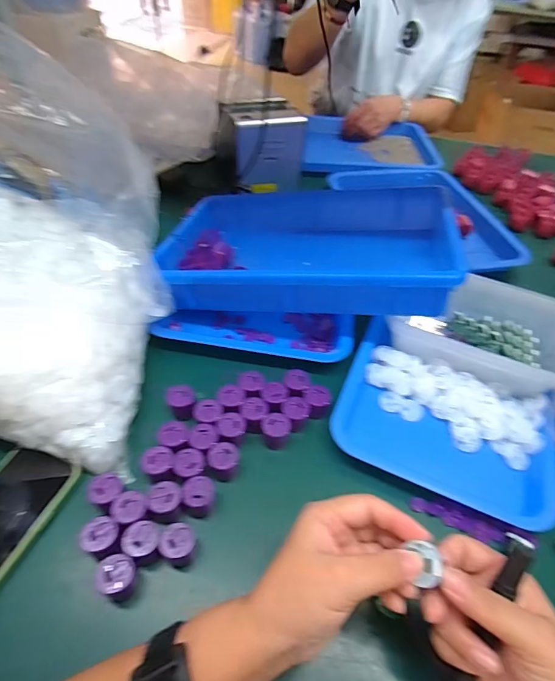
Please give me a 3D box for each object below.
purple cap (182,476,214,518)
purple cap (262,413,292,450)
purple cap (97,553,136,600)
[{"bbox_3d":[-0.073,0.148,0.373,0.027,0.037,0.027,2,50,-2],"label":"purple cap"},{"bbox_3d":[-0.002,0.095,0.420,0.030,0.028,0.025,-2,50,-5],"label":"purple cap"},{"bbox_3d":[-0.129,0.194,0.324,0.028,0.037,0.029,2,50,-2],"label":"purple cap"}]

